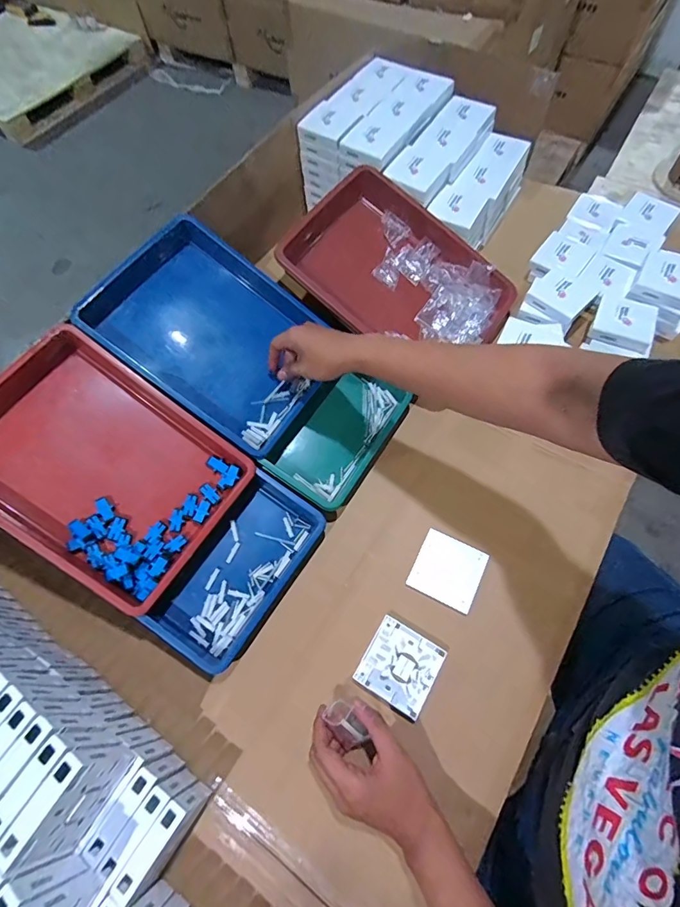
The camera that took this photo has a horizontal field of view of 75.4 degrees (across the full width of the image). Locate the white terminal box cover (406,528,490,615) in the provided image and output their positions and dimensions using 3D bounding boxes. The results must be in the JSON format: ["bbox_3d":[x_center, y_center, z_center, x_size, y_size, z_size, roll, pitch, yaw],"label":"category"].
[{"bbox_3d":[0.147,0.158,0.600,0.087,0.008,0.088,25,68,14],"label":"white terminal box cover"}]

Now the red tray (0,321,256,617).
[{"bbox_3d":[-0.300,0.018,0.559,0.313,0.054,0.237,39,70,-9],"label":"red tray"}]

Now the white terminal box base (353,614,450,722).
[{"bbox_3d":[0.076,0.266,0.553,0.088,0.013,0.090,30,69,16],"label":"white terminal box base"}]

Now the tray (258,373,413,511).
[{"bbox_3d":[0.000,-0.032,0.668,0.122,0.053,0.223,29,69,16],"label":"tray"}]

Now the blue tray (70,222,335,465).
[{"bbox_3d":[-0.180,-0.174,0.645,0.319,0.047,0.232,38,69,-8],"label":"blue tray"}]

